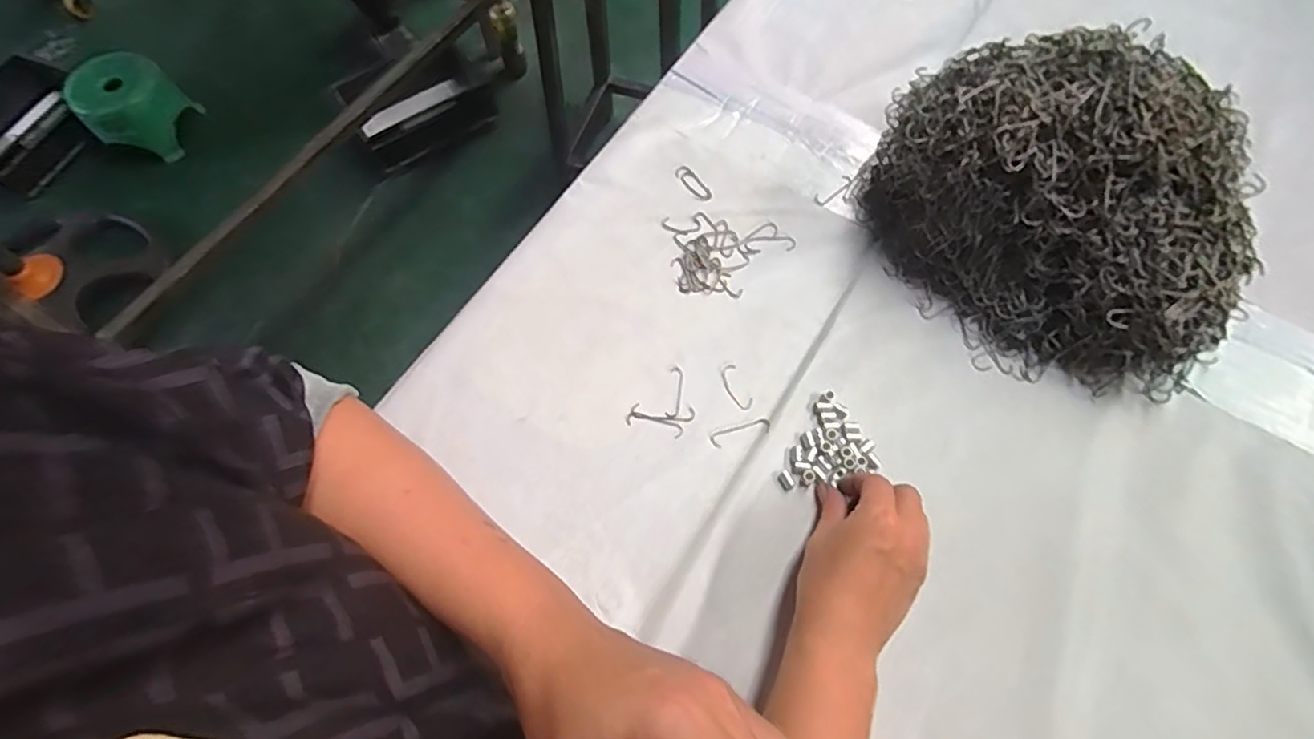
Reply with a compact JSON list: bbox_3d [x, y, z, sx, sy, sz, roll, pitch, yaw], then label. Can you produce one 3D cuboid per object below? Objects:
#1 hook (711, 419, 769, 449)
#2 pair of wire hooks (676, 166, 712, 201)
[{"bbox_3d":[0.062,0.047,0.445,0.044,0.004,0.011,-16,67,-7],"label":"hook"},{"bbox_3d":[0.032,-0.164,0.533,0.017,0.004,0.042,-33,70,-14],"label":"pair of wire hooks"}]

